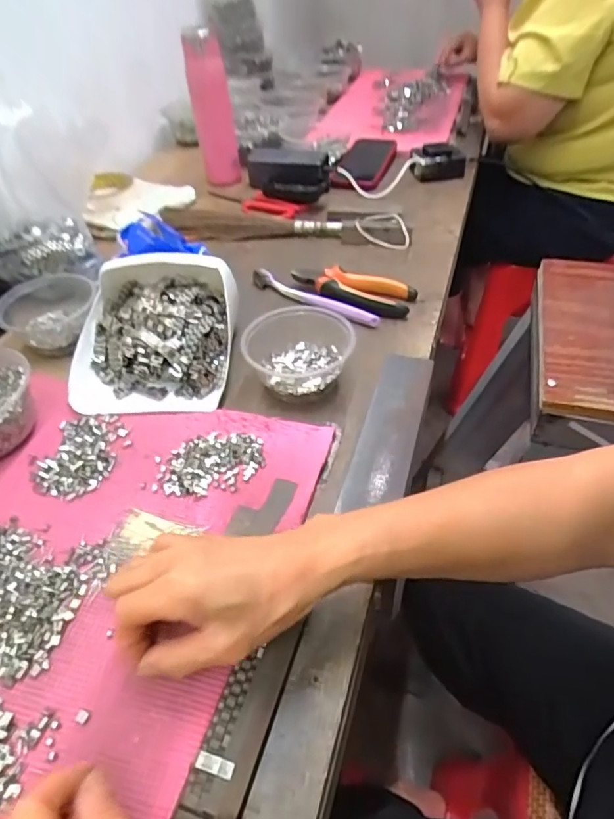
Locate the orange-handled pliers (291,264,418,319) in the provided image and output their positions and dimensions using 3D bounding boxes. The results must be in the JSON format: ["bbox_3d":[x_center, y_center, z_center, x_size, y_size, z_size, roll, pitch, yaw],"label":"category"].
[{"bbox_3d":[0.049,-0.142,0.615,0.151,0.020,0.062,19,49,23],"label":"orange-handled pliers"}]

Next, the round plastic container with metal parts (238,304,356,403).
[{"bbox_3d":[-0.009,-0.057,0.512,0.110,0.043,0.095,-1,45,3],"label":"round plastic container with metal parts"}]

